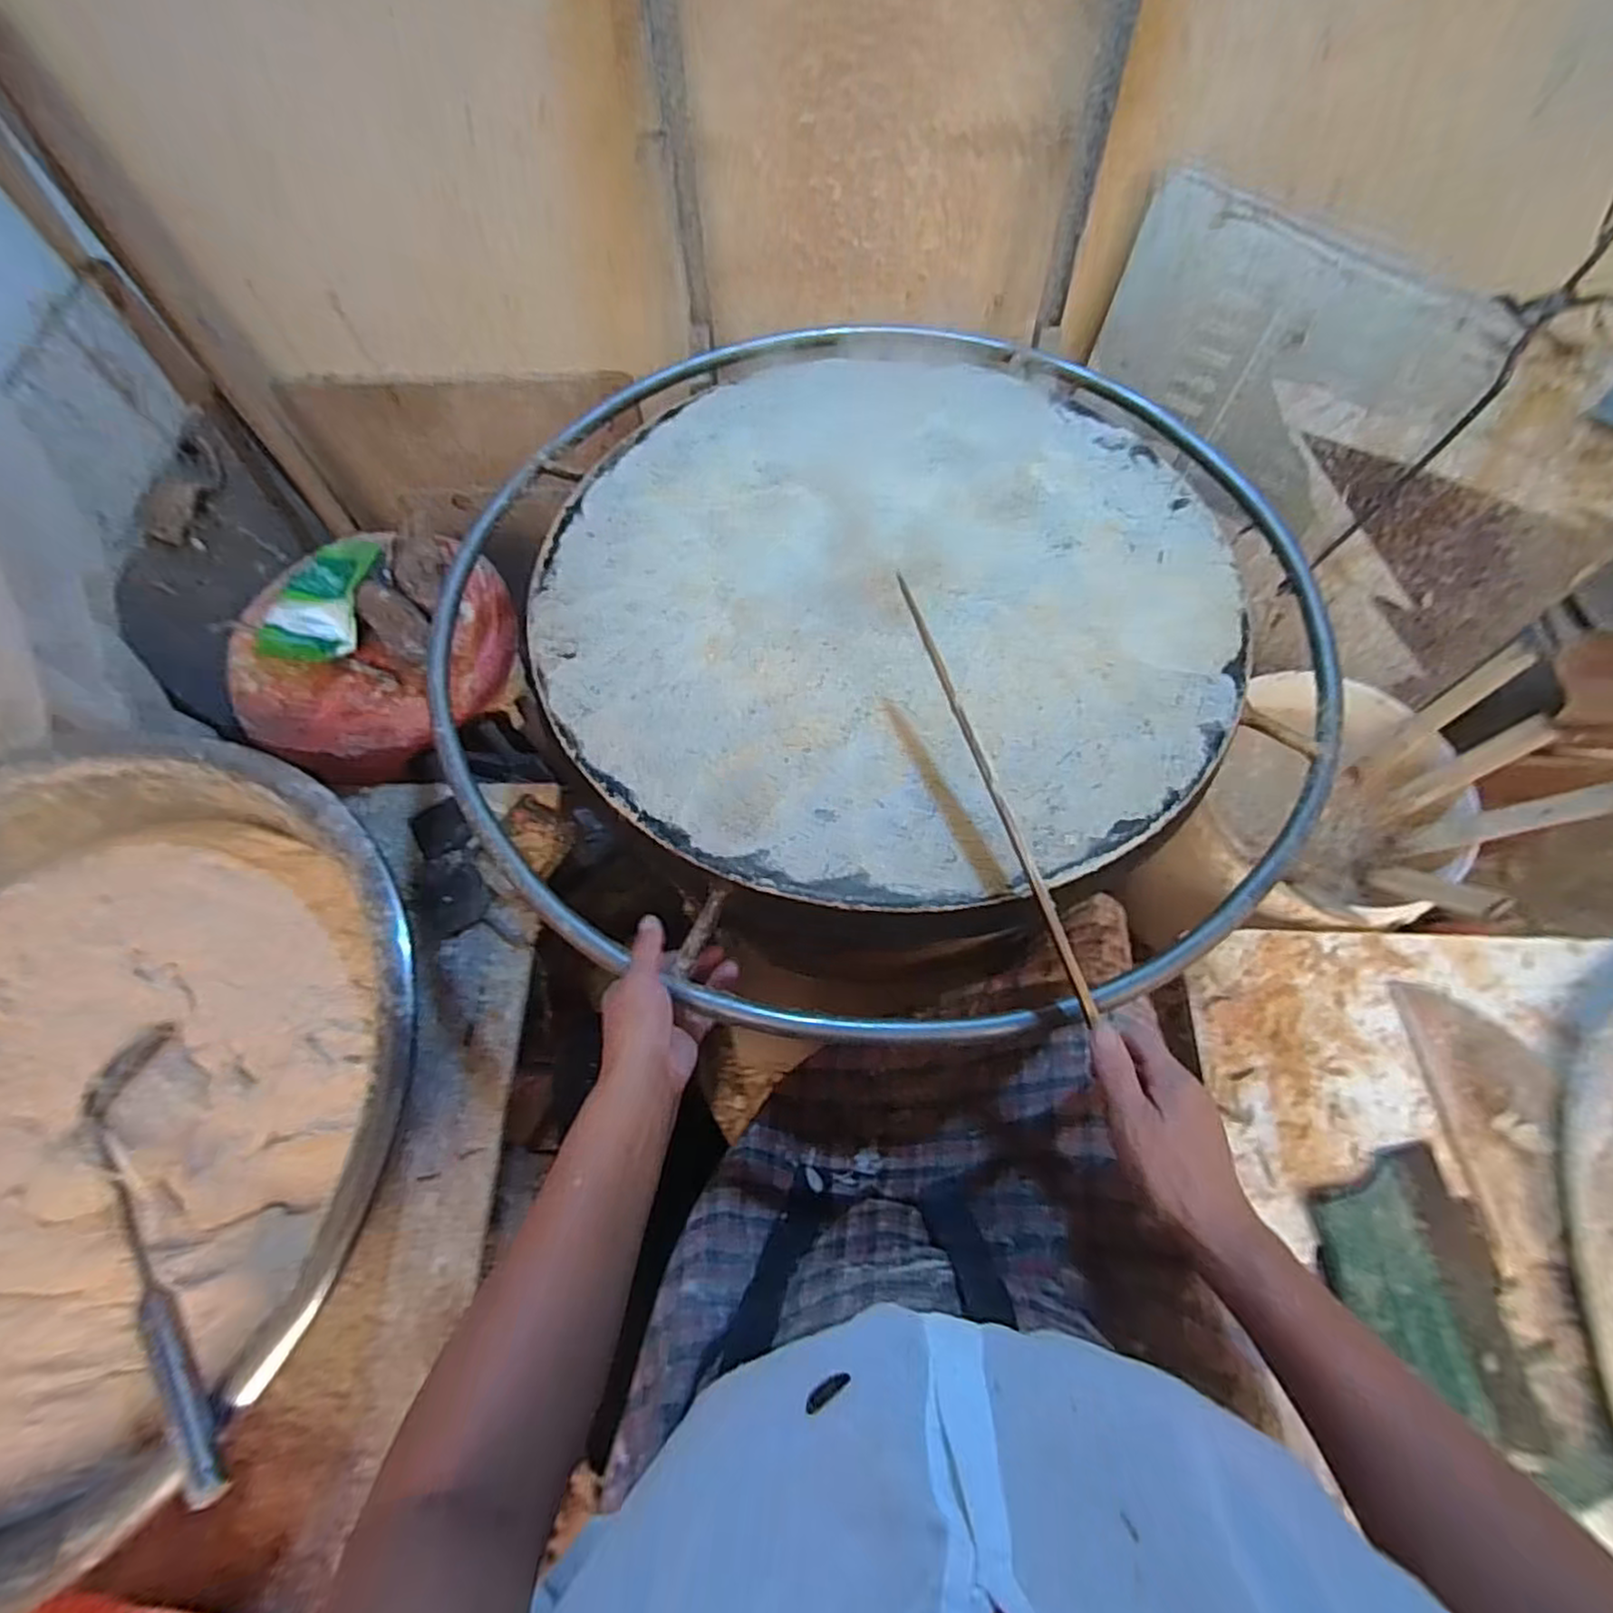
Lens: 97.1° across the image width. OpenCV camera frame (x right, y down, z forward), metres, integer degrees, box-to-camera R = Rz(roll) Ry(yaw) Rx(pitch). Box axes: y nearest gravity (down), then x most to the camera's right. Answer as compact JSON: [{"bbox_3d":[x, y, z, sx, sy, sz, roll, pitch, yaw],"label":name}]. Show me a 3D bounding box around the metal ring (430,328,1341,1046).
[{"bbox_3d":[0.059,-0.216,0.700,0.838,0.044,0.867,0,61,0],"label":"metal ring"}]

